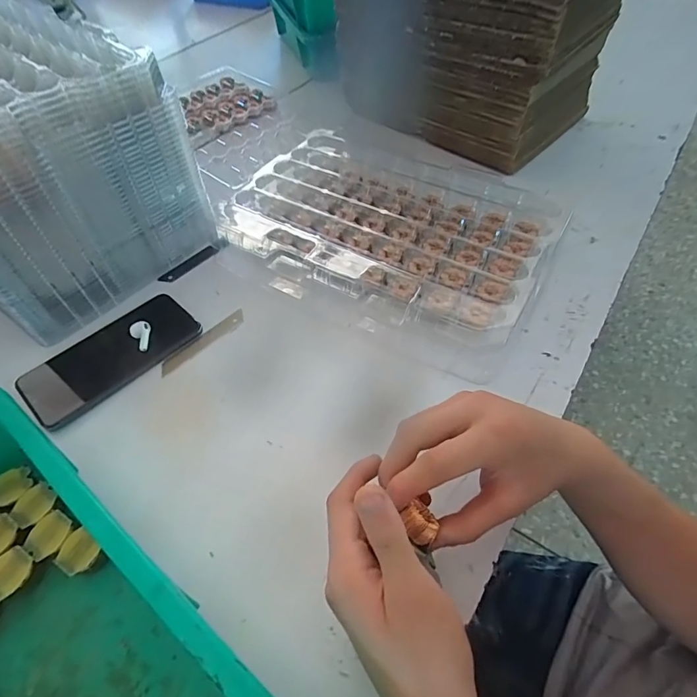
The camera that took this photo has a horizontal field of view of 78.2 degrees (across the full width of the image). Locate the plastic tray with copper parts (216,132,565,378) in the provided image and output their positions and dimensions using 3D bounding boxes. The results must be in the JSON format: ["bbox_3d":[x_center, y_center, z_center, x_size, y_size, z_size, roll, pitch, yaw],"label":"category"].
[{"bbox_3d":[0.046,-0.138,0.495,0.342,0.056,0.253,24,60,20],"label":"plastic tray with copper parts"}]

